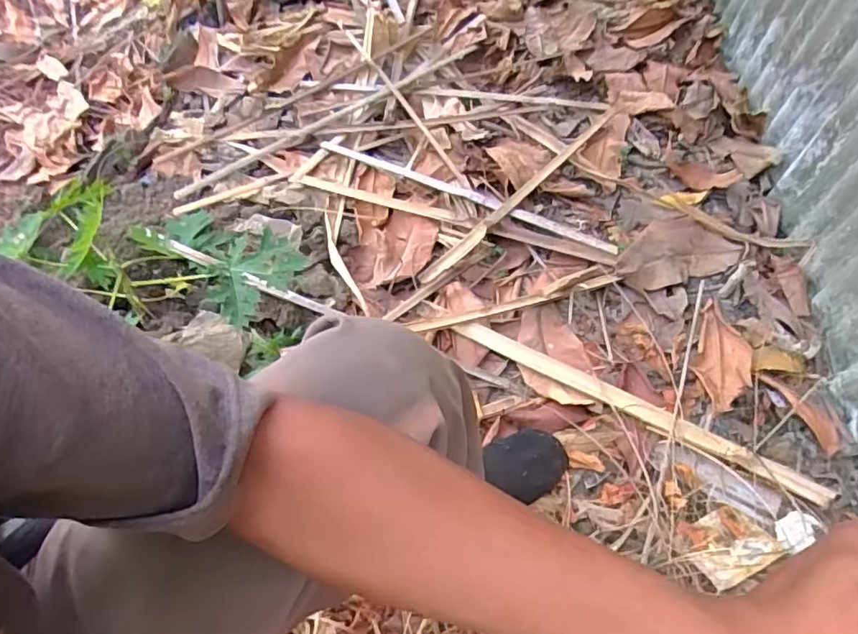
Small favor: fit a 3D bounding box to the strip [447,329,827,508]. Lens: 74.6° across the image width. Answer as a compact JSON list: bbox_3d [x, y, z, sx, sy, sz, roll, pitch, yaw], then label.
[{"bbox_3d":[0.280,0.120,0.801,0.532,0.011,0.034,25,60,17],"label":"strip"}]

